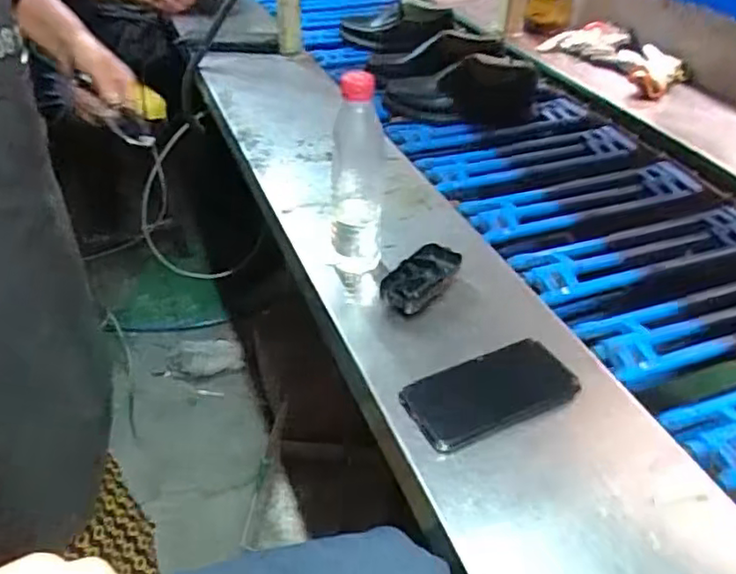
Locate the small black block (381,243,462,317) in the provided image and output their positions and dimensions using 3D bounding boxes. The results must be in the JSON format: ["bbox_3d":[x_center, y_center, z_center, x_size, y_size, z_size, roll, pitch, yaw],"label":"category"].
[{"bbox_3d":[0.059,-0.013,0.738,0.056,0.019,0.118,21,43,24],"label":"small black block"}]

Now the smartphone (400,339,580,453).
[{"bbox_3d":[0.117,0.100,0.610,0.160,0.008,0.085,-16,41,-20],"label":"smartphone"}]

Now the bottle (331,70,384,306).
[{"bbox_3d":[-0.012,-0.106,0.726,0.056,0.263,0.058,1,38,1],"label":"bottle"}]

